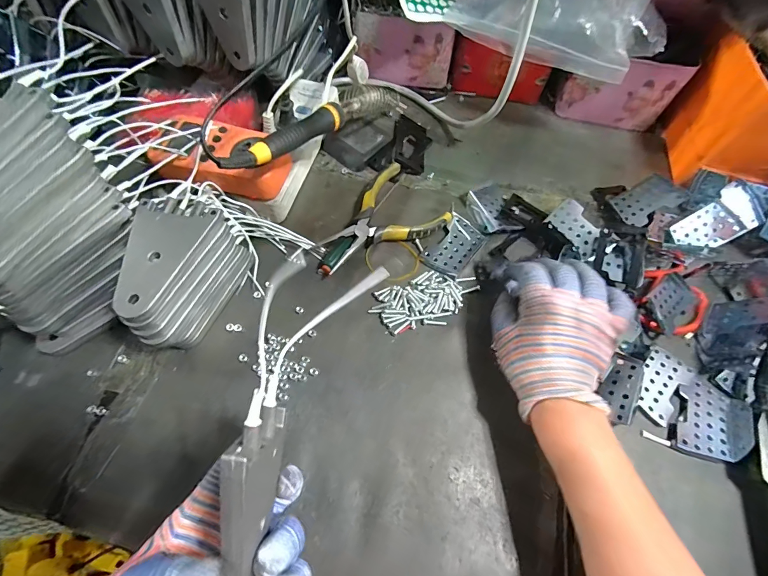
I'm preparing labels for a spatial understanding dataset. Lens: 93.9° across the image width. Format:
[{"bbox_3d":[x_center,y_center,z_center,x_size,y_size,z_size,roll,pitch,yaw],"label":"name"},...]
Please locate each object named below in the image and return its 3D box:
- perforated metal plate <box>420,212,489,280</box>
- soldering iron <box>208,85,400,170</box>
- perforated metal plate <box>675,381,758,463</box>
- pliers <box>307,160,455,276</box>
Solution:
[{"bbox_3d":[0.078,-0.045,0.389,0.045,0.007,0.072,35,67,7],"label":"perforated metal plate"},{"bbox_3d":[-0.059,-0.160,0.345,0.030,0.025,0.240,34,50,12],"label":"soldering iron"},{"bbox_3d":[0.290,0.116,0.313,0.049,0.023,0.066,29,66,10],"label":"perforated metal plate"},{"bbox_3d":[-0.008,-0.069,0.389,0.143,0.023,0.091,-36,72,-19],"label":"pliers"}]

